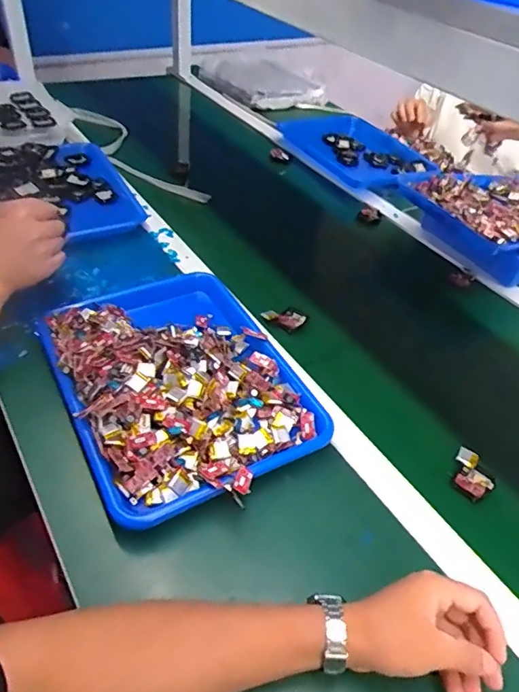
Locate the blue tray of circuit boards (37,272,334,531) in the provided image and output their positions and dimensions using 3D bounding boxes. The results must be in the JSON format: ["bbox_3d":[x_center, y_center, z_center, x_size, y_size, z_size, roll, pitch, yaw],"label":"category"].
[{"bbox_3d":[-0.095,0.034,0.613,0.266,0.066,0.345,-18,48,-24],"label":"blue tray of circuit boards"}]

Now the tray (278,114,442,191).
[{"bbox_3d":[0.241,-0.446,1.160,0.252,0.046,0.439,-18,48,-24],"label":"tray"}]

